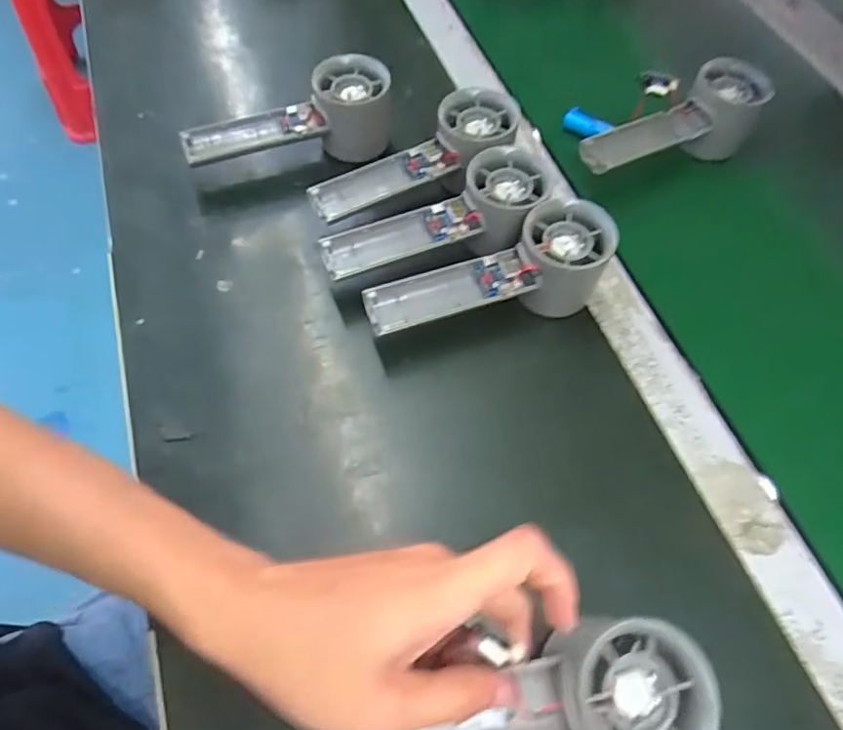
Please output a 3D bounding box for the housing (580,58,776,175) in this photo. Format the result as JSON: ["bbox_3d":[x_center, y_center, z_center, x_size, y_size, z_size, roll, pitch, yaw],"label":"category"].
[{"bbox_3d":[0.204,-0.183,0.457,0.158,0.062,0.060,-30,66,-18],"label":"housing"}]

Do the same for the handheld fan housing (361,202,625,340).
[{"bbox_3d":[0.042,-0.058,0.366,0.159,0.059,0.056,-8,61,-7],"label":"handheld fan housing"}]

